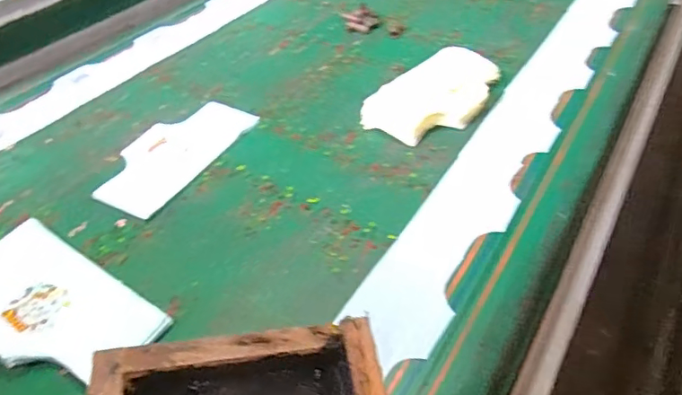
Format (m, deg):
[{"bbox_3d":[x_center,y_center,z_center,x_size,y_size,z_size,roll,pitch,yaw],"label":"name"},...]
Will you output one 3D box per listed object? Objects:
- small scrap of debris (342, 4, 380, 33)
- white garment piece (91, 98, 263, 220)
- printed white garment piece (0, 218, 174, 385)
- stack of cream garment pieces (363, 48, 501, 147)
[{"bbox_3d":[0.056,-0.475,1.413,0.097,0.044,0.103,-7,42,-7],"label":"small scrap of debris"},{"bbox_3d":[-0.323,-0.091,1.023,0.173,0.008,0.337,18,47,20],"label":"white garment piece"},{"bbox_3d":[-0.415,0.149,0.745,0.323,0.017,0.167,26,45,25],"label":"printed white garment piece"},{"bbox_3d":[0.203,-0.219,1.108,0.182,0.065,0.324,32,53,30],"label":"stack of cream garment pieces"}]

